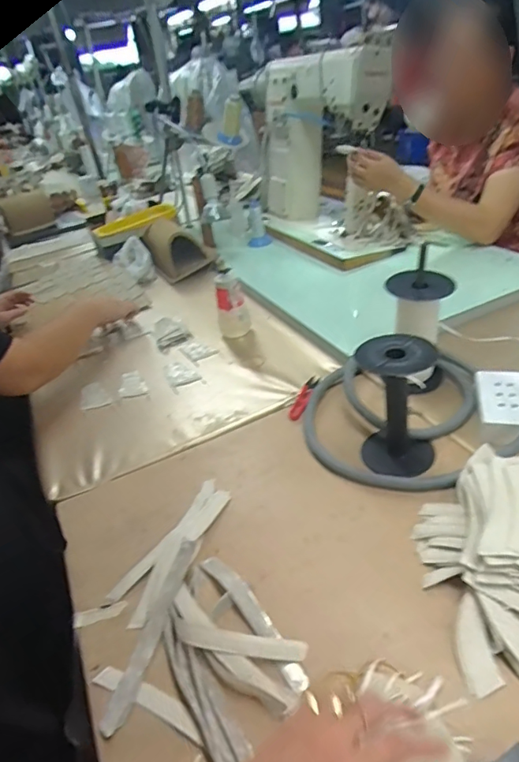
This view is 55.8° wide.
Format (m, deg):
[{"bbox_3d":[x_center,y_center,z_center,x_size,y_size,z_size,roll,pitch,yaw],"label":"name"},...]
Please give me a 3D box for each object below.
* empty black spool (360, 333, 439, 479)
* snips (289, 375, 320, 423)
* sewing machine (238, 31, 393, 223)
[{"bbox_3d":[0.181,0.027,0.636,0.089,0.155,0.086,-8,34,5],"label":"empty black spool"},{"bbox_3d":[0.072,0.028,0.796,0.024,0.007,0.093,12,52,27],"label":"snips"},{"bbox_3d":[0.142,-0.643,1.327,0.177,0.405,0.470,-23,36,-17],"label":"sewing machine"}]

